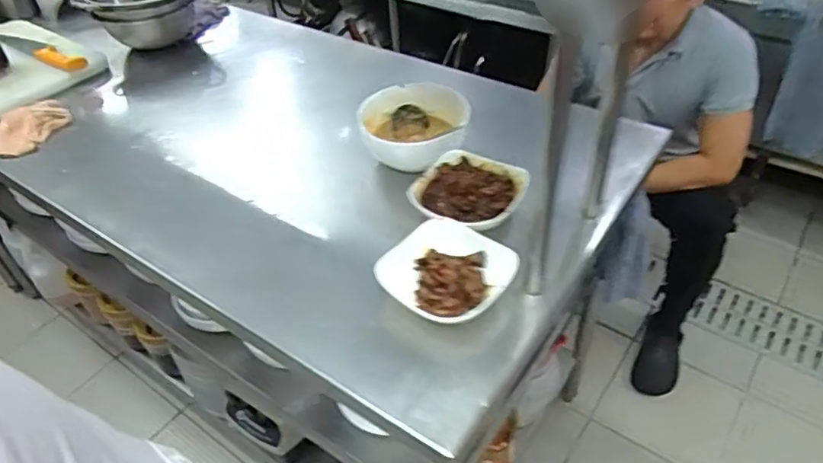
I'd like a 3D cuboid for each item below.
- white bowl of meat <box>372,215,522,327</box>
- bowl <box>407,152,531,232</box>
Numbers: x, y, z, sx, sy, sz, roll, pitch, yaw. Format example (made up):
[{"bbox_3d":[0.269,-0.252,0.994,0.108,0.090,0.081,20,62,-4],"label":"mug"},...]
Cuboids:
[{"bbox_3d":[0.050,0.054,0.784,0.151,0.064,0.143,29,53,30],"label":"white bowl of meat"},{"bbox_3d":[0.080,-0.064,0.879,0.153,0.045,0.151,-3,43,2],"label":"bowl"}]

